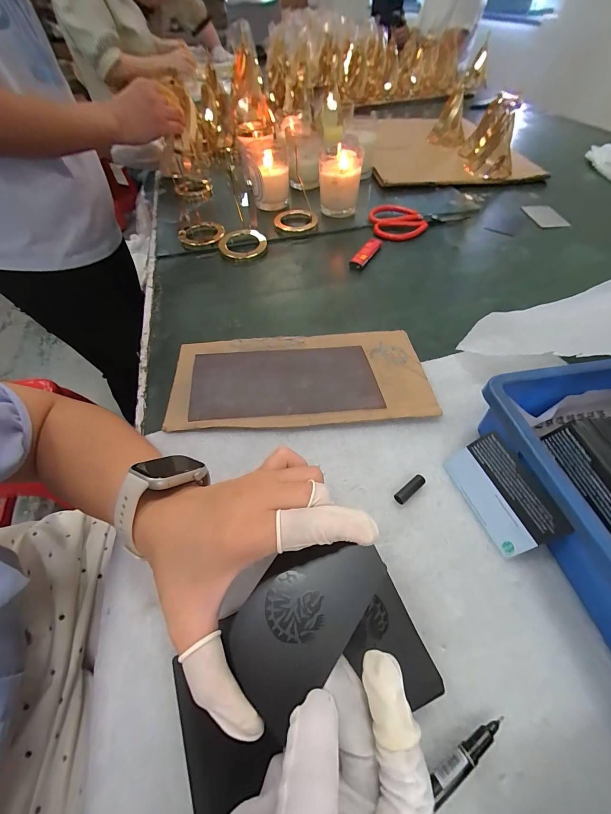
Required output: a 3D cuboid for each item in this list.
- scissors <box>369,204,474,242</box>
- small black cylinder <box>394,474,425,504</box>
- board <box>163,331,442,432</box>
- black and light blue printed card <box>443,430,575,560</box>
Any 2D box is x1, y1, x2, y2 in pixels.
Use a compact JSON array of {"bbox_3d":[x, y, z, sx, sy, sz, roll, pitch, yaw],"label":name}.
[{"bbox_3d":[0.204,-0.328,0.550,0.179,0.021,0.083,3,54,5],"label":"scissors"},{"bbox_3d":[0.090,0.071,0.269,0.032,0.009,0.009,-34,59,-21],"label":"small black cylinder"},{"bbox_3d":[-0.009,-0.034,0.351,0.273,0.008,0.132,-4,53,0],"label":"board"},{"bbox_3d":[0.155,0.068,0.250,0.004,0.053,0.084,13,43,-41],"label":"black and light blue printed card"}]

